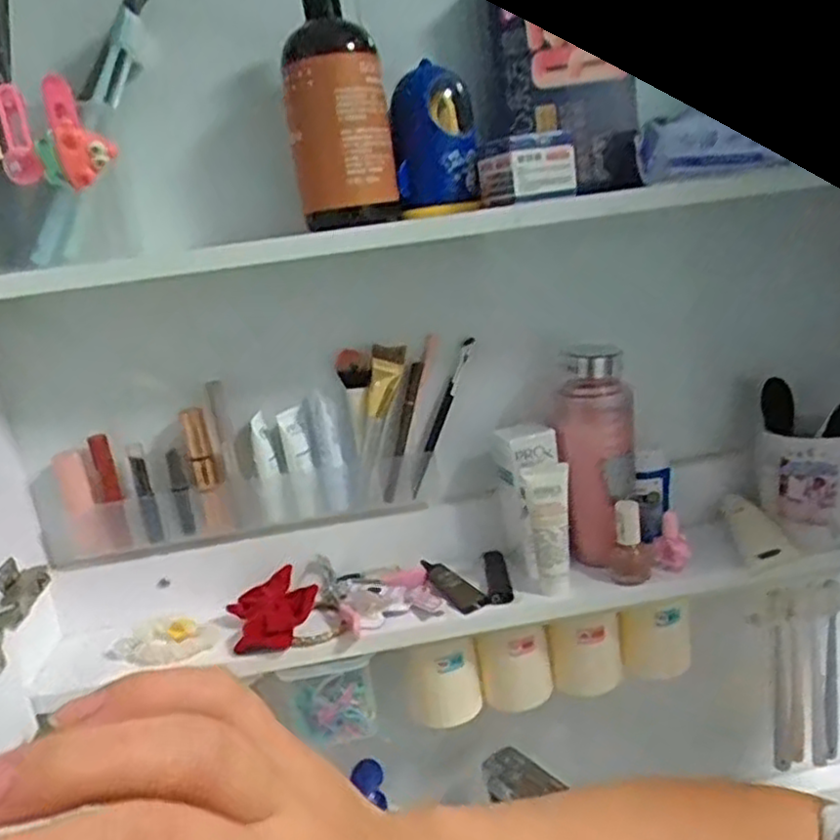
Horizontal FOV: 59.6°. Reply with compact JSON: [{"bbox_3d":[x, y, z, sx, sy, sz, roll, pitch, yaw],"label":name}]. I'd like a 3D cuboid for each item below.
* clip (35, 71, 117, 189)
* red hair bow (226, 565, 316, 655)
[{"bbox_3d":[-0.231,-0.193,0.488,0.044,0.069,0.029,-14,16,-25],"label":"clip"},{"bbox_3d":[-0.120,0.153,0.600,0.067,0.034,0.094,-12,15,-16],"label":"red hair bow"}]

